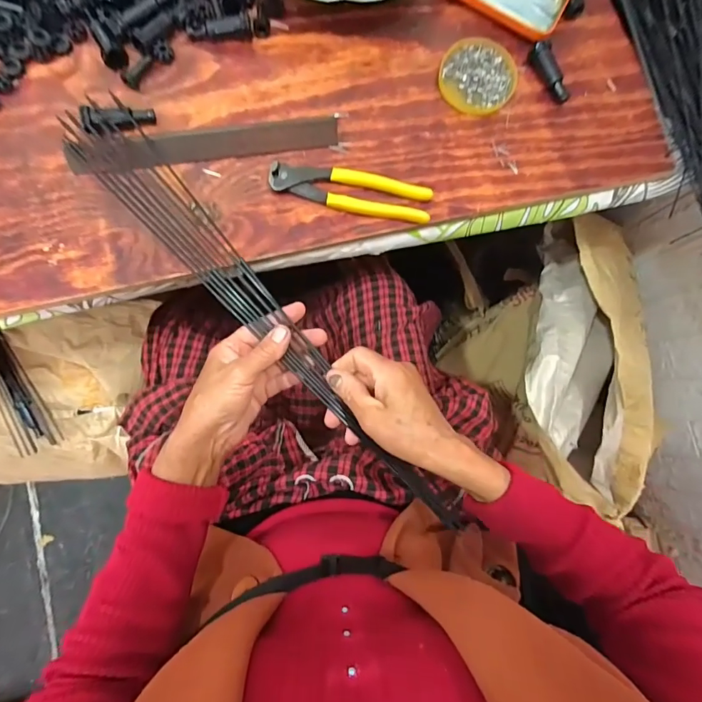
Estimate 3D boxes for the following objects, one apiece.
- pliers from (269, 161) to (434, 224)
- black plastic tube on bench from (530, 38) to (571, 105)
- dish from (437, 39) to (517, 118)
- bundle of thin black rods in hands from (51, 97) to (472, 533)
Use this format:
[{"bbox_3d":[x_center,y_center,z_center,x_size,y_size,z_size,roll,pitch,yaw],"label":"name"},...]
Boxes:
[{"bbox_3d":[0.001,-0.163,0.429,0.163,0.014,0.040,9,85,-5],"label":"pliers"},{"bbox_3d":[0.219,-0.307,0.460,0.020,0.018,0.068,-25,88,-7],"label":"black plastic tube on bench"},{"bbox_3d":[0.138,-0.301,0.456,0.080,0.010,0.083,0,85,-6],"label":"dish"},{"bbox_3d":[-0.086,-0.039,0.402,0.052,0.014,0.513,-42,89,-7],"label":"bundle of thin black rods in hands"}]

